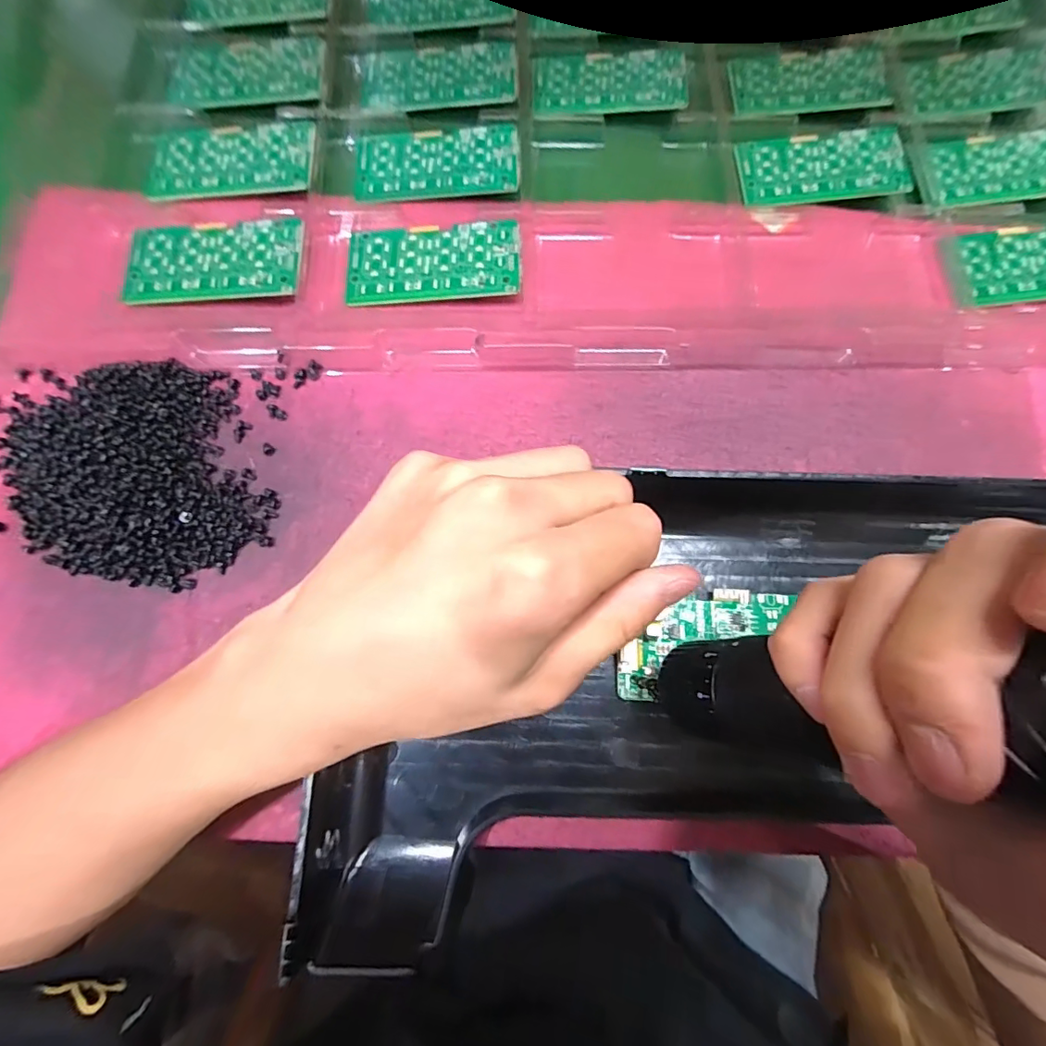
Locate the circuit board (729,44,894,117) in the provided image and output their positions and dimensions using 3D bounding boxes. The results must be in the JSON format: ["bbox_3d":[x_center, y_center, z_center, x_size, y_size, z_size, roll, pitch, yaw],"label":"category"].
[{"bbox_3d":[0.182,-0.283,0.333,0.096,0.009,0.047,-5,79,-4],"label":"circuit board"}]

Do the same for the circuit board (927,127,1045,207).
[{"bbox_3d":[0.294,-0.217,0.316,0.090,0.004,0.051,-5,76,4],"label":"circuit board"}]

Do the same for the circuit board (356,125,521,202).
[{"bbox_3d":[-0.049,-0.209,0.301,0.093,0.004,0.047,-3,79,-4],"label":"circuit board"}]

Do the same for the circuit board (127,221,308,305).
[{"bbox_3d":[-0.165,-0.140,0.280,0.091,0.008,0.046,-1,79,-3],"label":"circuit board"}]

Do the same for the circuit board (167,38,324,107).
[{"bbox_3d":[-0.170,-0.278,0.320,0.094,0.004,0.052,2,79,-3],"label":"circuit board"}]

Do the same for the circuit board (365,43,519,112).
[{"bbox_3d":[-0.051,-0.277,0.325,0.093,0.005,0.050,1,79,-3],"label":"circuit board"}]

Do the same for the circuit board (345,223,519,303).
[{"bbox_3d":[-0.049,-0.143,0.286,0.093,0.004,0.045,-1,76,3],"label":"circuit board"}]

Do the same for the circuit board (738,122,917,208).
[{"bbox_3d":[0.182,-0.215,0.315,0.100,0.004,0.047,-6,77,3],"label":"circuit board"}]

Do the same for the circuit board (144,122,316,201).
[{"bbox_3d":[-0.166,-0.207,0.297,0.092,0.005,0.046,-2,79,-3],"label":"circuit board"}]

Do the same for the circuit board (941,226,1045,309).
[{"bbox_3d":[0.295,-0.149,0.297,0.096,0.009,0.049,-4,79,-4],"label":"circuit board"}]

